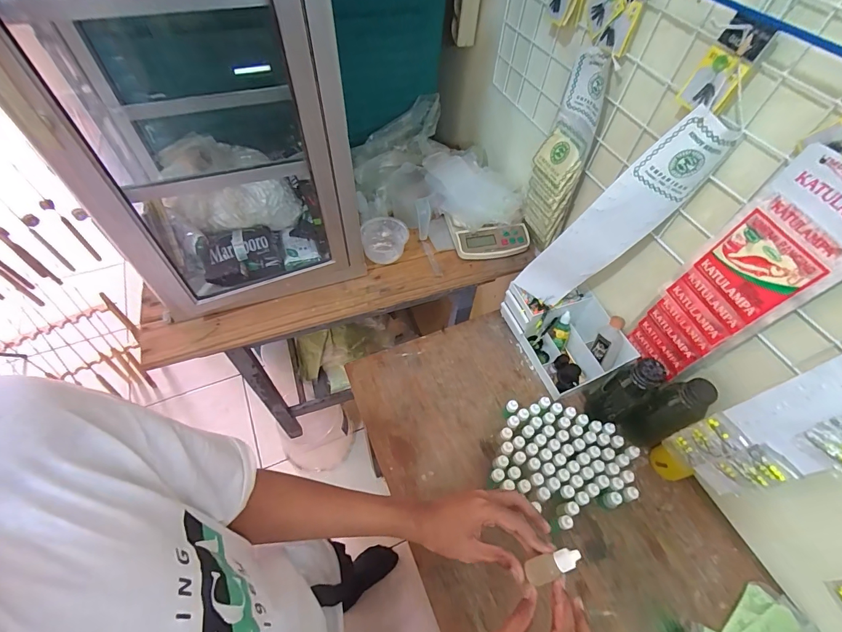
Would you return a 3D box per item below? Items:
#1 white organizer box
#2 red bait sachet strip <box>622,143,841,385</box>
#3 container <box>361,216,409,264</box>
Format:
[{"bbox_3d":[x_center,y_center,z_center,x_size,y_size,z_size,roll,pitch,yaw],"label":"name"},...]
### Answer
[{"bbox_3d":[0.285,0.031,0.767,0.159,0.097,0.218,-18,59,-15],"label":"white organizer box"},{"bbox_3d":[0.392,-0.027,0.503,0.023,0.355,0.121,-16,58,-14],"label":"red bait sachet strip"},{"bbox_3d":[-0.077,-0.157,0.811,0.099,0.054,0.081,-18,59,-15],"label":"container"}]

